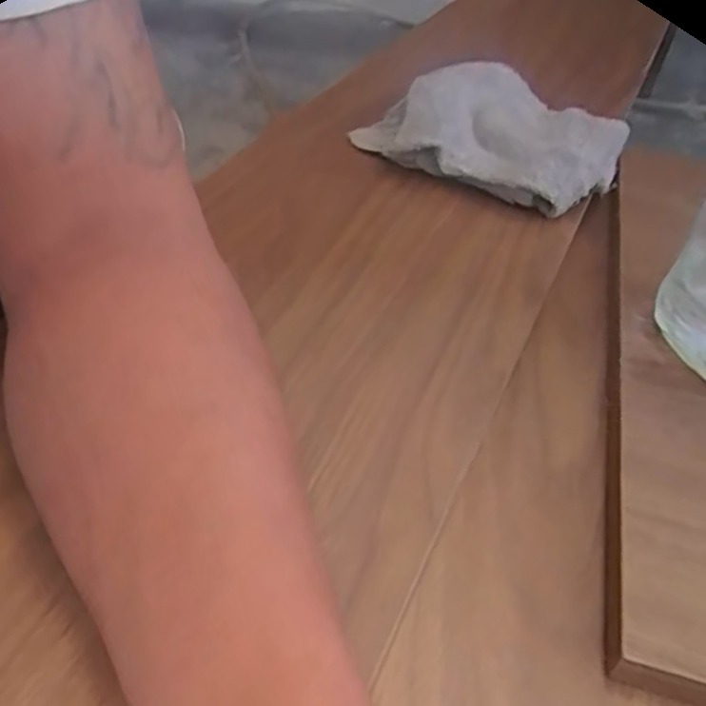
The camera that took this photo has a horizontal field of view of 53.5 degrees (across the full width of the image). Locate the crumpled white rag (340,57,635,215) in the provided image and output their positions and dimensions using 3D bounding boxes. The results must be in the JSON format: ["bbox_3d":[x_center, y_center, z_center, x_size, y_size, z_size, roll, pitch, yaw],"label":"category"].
[{"bbox_3d":[0.103,-0.158,0.496,0.166,0.046,0.129,24,46,17],"label":"crumpled white rag"}]

